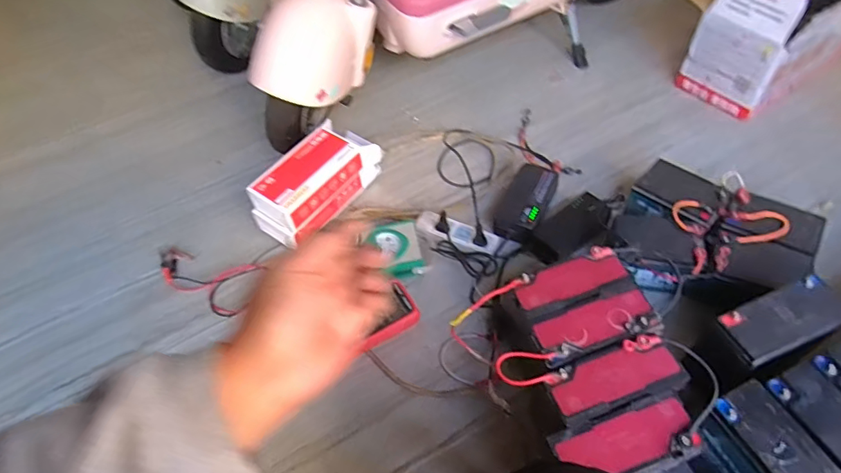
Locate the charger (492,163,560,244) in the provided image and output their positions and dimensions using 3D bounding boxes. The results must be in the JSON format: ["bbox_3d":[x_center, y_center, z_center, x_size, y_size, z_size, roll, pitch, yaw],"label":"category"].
[{"bbox_3d":[0.220,-0.075,1.020,0.091,0.057,0.188,21,59,18],"label":"charger"}]

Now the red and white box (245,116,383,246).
[{"bbox_3d":[-0.208,-0.113,1.033,0.128,0.129,0.284,30,62,23],"label":"red and white box"}]

